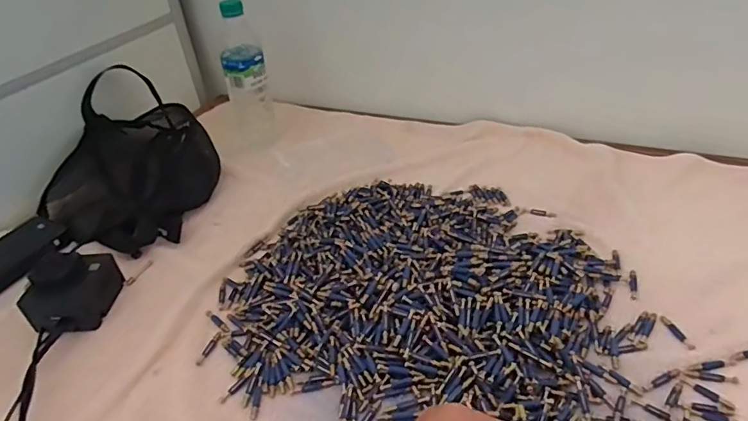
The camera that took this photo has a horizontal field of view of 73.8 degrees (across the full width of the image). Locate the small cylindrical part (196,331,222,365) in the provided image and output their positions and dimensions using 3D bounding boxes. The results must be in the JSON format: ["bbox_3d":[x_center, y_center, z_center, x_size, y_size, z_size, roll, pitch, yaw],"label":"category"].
[{"bbox_3d":[-0.163,0.135,0.492,0.008,0.004,0.038,8,40,19],"label":"small cylindrical part"}]

